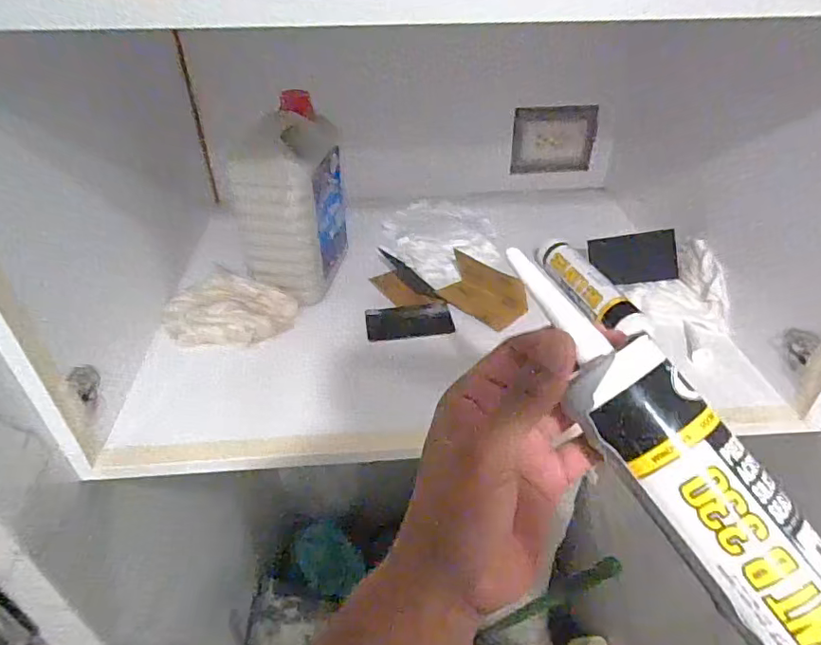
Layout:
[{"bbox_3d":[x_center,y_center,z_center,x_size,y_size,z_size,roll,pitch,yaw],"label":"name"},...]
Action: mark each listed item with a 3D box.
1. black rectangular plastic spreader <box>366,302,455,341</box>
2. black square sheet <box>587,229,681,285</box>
[{"bbox_3d":[-0.002,-0.002,0.731,0.114,0.009,0.061,-6,38,-7],"label":"black rectangular plastic spreader"},{"bbox_3d":[0.313,-0.089,0.762,0.112,0.067,0.008,-5,7,26],"label":"black square sheet"}]

